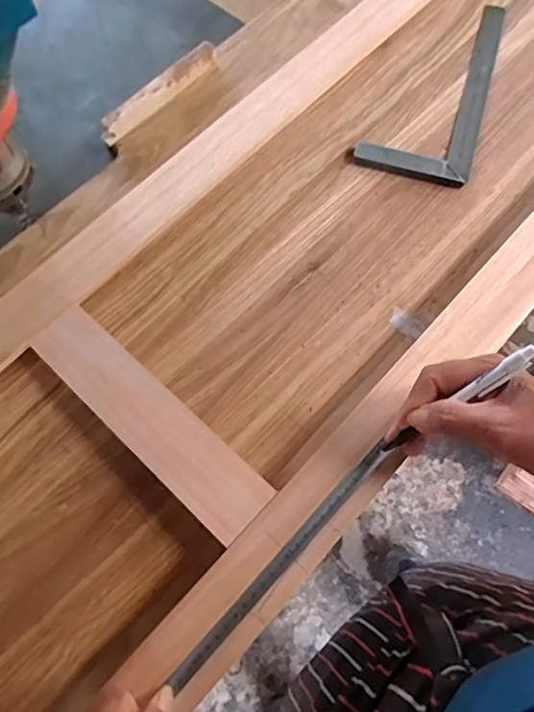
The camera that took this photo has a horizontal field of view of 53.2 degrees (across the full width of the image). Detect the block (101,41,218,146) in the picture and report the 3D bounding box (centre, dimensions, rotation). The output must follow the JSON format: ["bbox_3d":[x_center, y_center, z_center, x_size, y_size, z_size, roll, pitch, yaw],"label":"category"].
[{"bbox_3d":[-0.129,-0.315,0.643,0.018,0.033,0.176,42,76,15],"label":"block"}]

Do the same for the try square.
[{"bbox_3d":[0.203,-0.334,0.641,0.126,0.016,0.292,16,71,8],"label":"try square"}]

